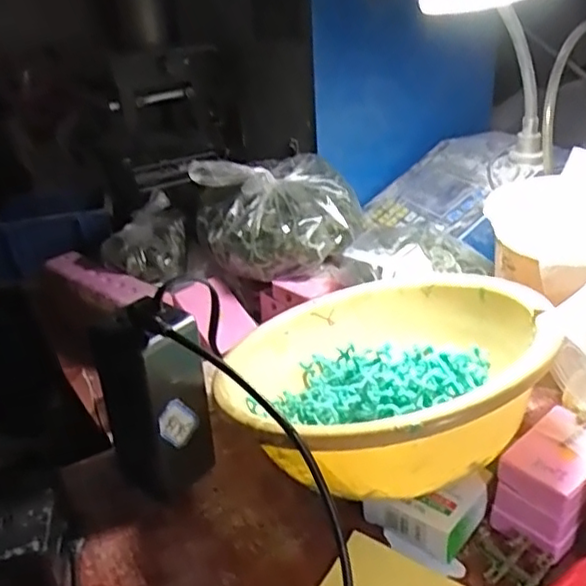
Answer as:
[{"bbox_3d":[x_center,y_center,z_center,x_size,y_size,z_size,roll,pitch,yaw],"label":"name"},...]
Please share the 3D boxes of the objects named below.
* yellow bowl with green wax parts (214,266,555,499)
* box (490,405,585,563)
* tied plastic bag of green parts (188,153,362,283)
[{"bbox_3d":[0.060,0.050,0.438,0.216,0.085,0.220,-4,27,2],"label":"yellow bowl with green wax parts"},{"bbox_3d":[0.161,0.118,0.390,0.069,0.058,0.046,-28,35,-37],"label":"box"},{"bbox_3d":[-0.013,-0.079,0.613,0.155,0.087,0.109,-10,28,-10],"label":"tied plastic bag of green parts"}]

